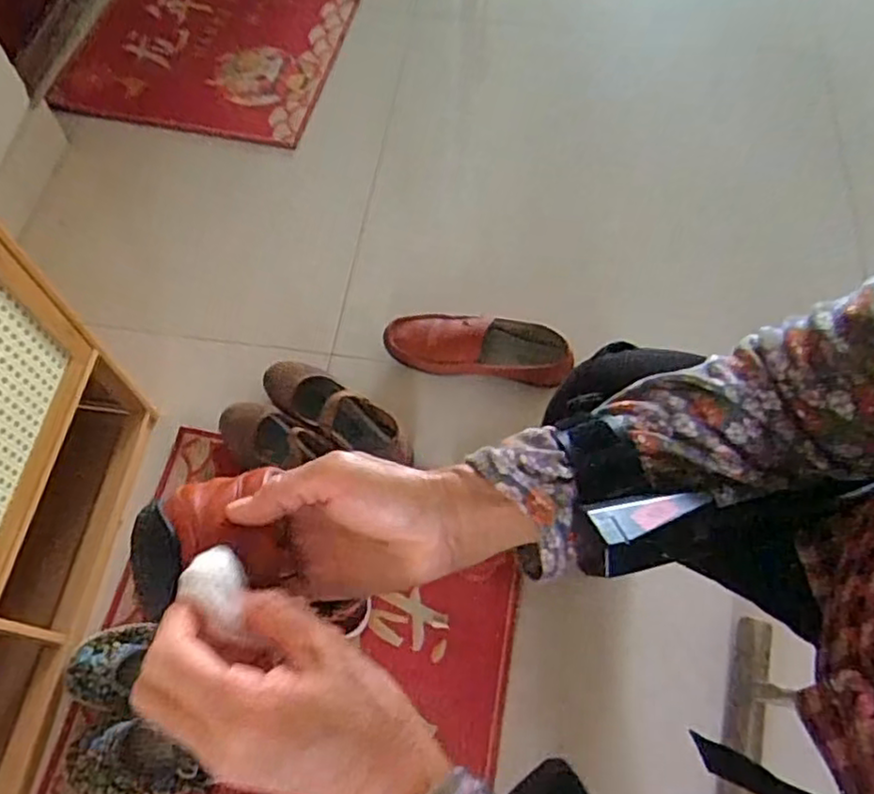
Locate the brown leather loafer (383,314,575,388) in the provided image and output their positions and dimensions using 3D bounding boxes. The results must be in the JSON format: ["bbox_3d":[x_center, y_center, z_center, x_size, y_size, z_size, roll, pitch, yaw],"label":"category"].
[{"bbox_3d":[0.055,-0.068,0.943,0.255,0.066,0.078,9,63,3],"label":"brown leather loafer"}]

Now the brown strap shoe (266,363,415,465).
[{"bbox_3d":[-0.134,0.018,0.896,0.233,0.059,0.083,29,66,13],"label":"brown strap shoe"}]

